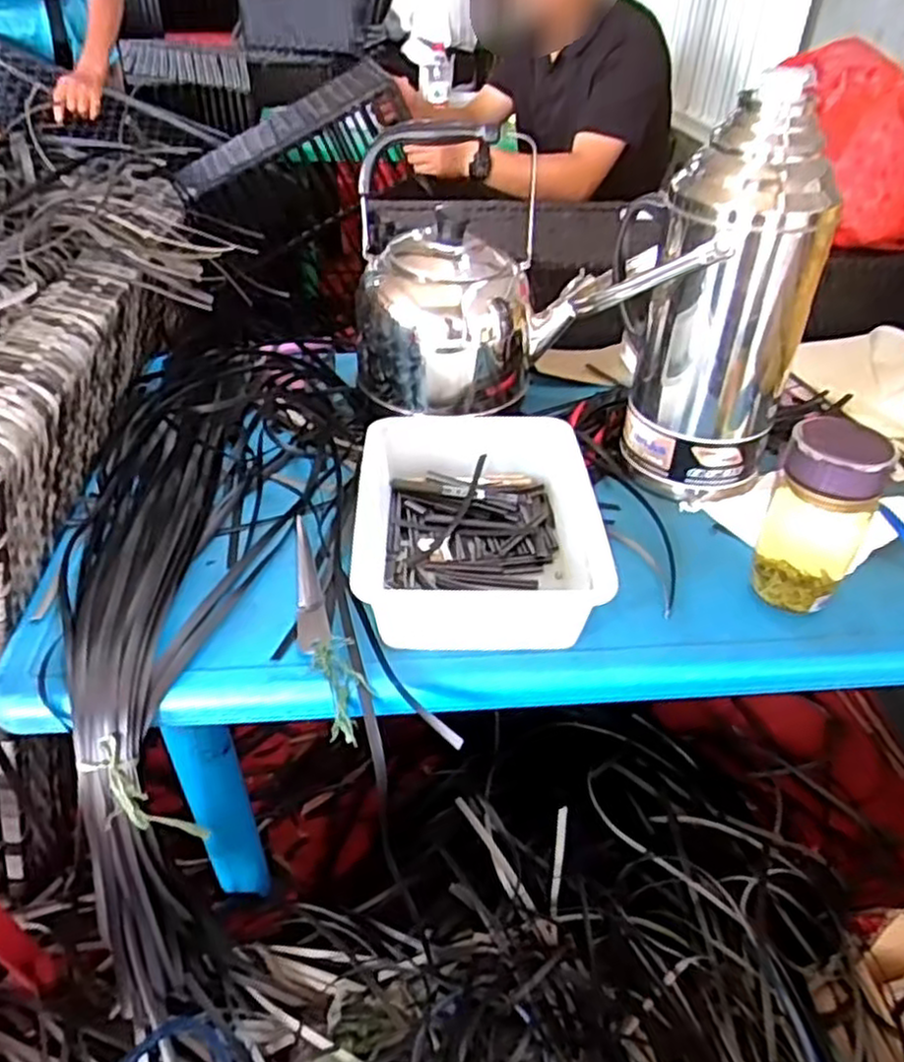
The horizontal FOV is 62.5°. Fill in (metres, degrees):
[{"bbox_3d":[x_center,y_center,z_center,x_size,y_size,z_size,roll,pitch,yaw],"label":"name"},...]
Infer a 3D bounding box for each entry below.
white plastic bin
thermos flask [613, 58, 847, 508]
[{"bbox_3d":[0.018,-0.017,0.695,0.209,0.072,0.259,1,39,-2],"label":"white plastic bin"},{"bbox_3d":[0.239,-0.212,0.724,0.197,0.351,0.123,9,39,7],"label":"thermos flask"}]

